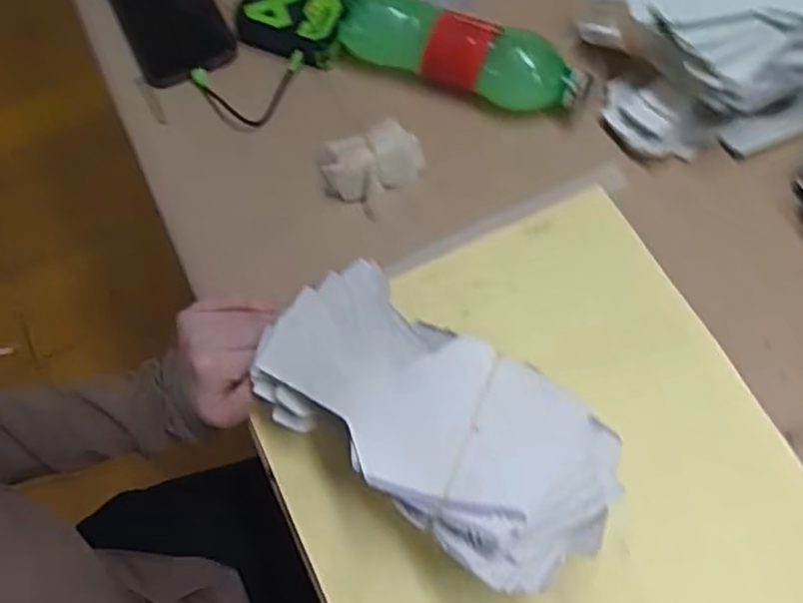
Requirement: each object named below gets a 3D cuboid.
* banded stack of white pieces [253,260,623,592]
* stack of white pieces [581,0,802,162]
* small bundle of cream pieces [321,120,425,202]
[{"bbox_3d":[0.017,0.069,0.419,0.217,0.047,0.101,33,71,18],"label":"banded stack of white pieces"},{"bbox_3d":[0.293,-0.208,0.558,0.270,0.079,0.154,-2,66,1],"label":"stack of white pieces"},{"bbox_3d":[-0.022,-0.105,0.556,0.077,0.049,0.047,-14,66,-4],"label":"small bundle of cream pieces"}]

